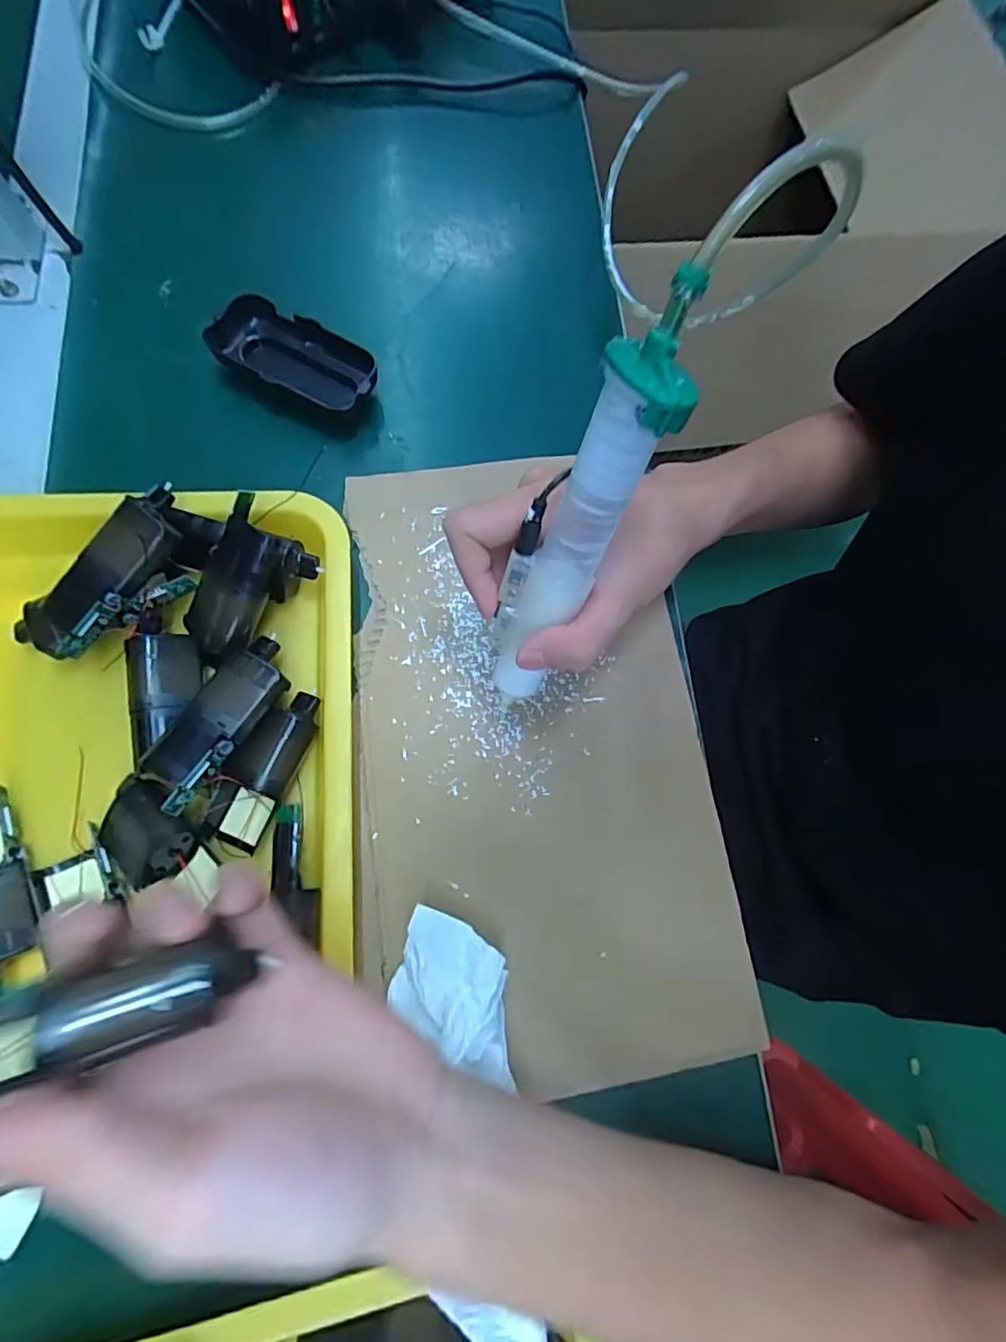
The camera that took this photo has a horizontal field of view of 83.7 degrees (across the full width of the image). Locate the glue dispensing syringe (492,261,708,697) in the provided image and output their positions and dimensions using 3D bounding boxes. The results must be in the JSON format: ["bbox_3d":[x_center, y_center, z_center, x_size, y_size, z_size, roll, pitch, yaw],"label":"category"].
[{"bbox_3d":[0.028,-0.055,0.227,0.034,0.181,0.027,33,46,7],"label":"glue dispensing syringe"}]

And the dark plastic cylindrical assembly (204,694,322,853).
[{"bbox_3d":[-0.130,0.053,0.305,0.033,0.025,0.087,30,89,6],"label":"dark plastic cylindrical assembly"}]

